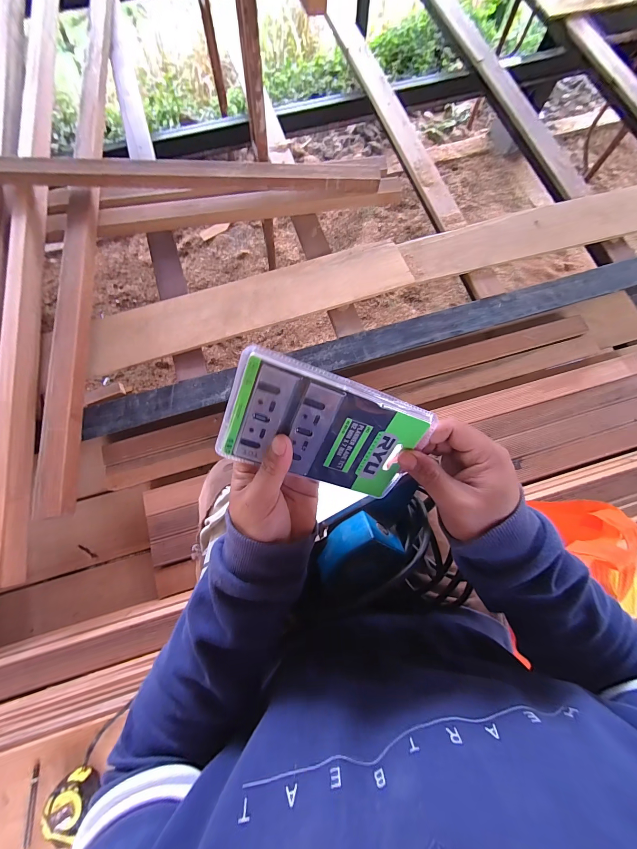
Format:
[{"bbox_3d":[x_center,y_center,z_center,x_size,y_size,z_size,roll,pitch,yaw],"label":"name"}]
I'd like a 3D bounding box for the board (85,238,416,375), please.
[{"bbox_3d":[-0.191,-0.369,0.950,0.982,0.031,0.181,-18,78,-5],"label":"board"}]

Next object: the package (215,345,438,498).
[{"bbox_3d":[0.004,0.007,0.250,0.155,0.009,0.093,18,117,-12],"label":"package"}]

